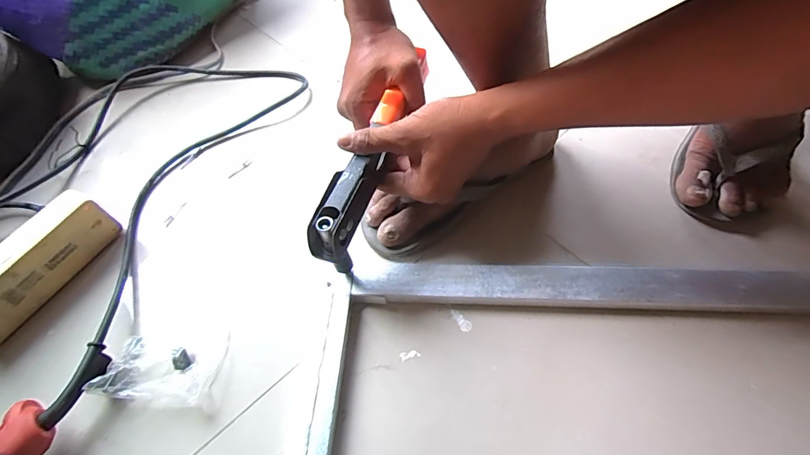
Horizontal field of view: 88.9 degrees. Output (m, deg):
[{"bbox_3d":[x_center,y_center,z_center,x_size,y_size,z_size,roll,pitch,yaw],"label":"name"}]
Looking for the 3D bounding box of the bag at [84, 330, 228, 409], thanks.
[{"bbox_3d":[-0.213,0.120,0.364,0.090,0.030,0.064,3,57,7],"label":"bag"}]

